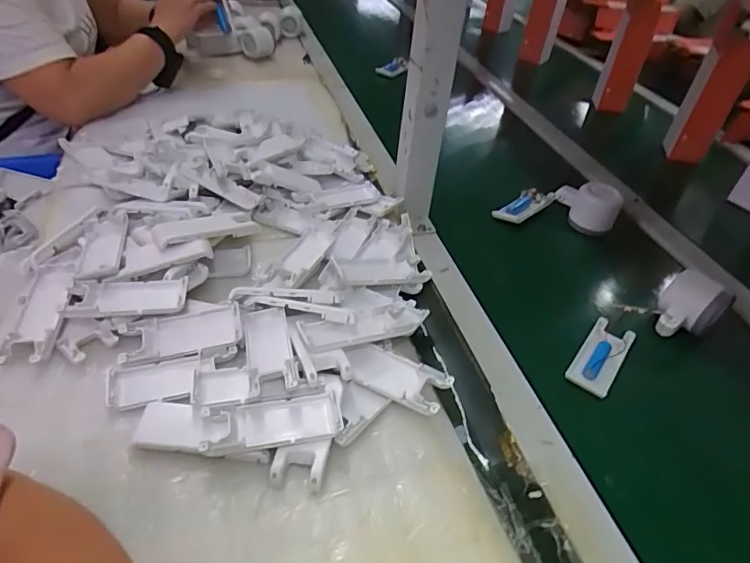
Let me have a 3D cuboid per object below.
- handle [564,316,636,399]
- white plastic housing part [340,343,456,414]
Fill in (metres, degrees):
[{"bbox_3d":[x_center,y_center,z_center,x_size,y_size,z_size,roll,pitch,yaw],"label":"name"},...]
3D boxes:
[{"bbox_3d":[0.226,0.072,0.507,0.039,0.016,0.097,31,48,25],"label":"handle"},{"bbox_3d":[0.016,0.082,0.442,0.094,0.019,0.040,22,45,18],"label":"white plastic housing part"}]

